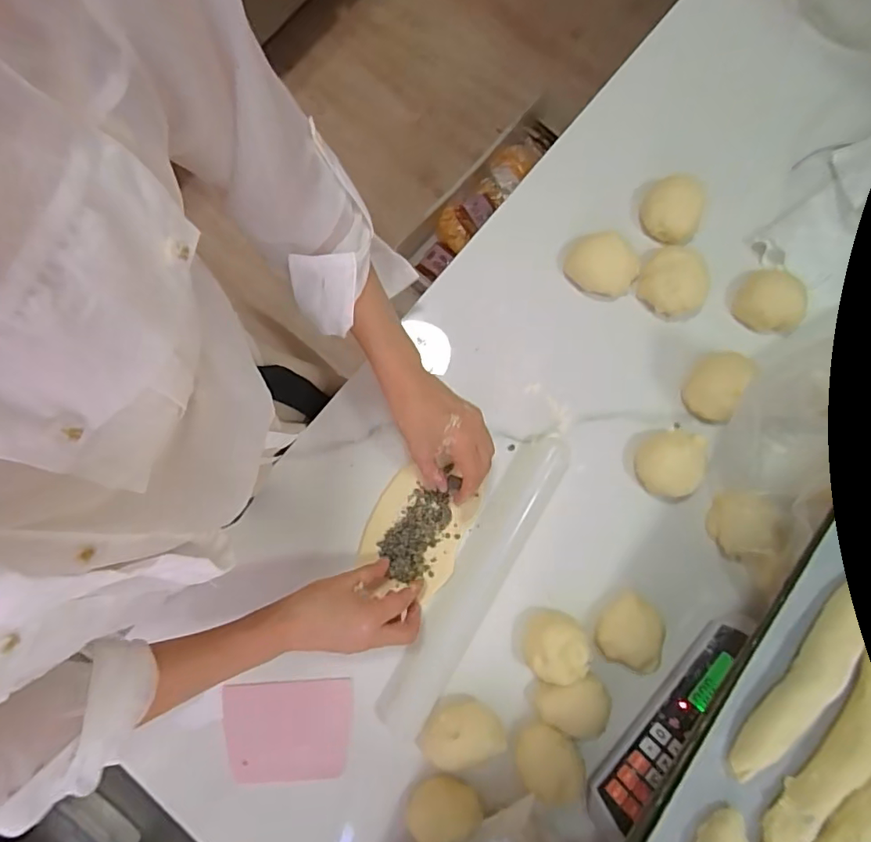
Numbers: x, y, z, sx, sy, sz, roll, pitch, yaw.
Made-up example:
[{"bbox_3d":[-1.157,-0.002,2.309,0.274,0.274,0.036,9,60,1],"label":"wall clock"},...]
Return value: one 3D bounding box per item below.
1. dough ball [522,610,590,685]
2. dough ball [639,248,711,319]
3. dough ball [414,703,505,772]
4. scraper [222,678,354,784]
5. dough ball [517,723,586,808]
[{"bbox_3d":[0.111,0.213,0.497,0.056,0.043,0.059,0,82,1],"label":"dough ball"},{"bbox_3d":[0.253,-0.149,0.552,0.069,0.032,0.066,0,82,1],"label":"dough ball"},{"bbox_3d":[0.024,0.295,0.495,0.079,0.029,0.051,-10,82,0],"label":"dough ball"},{"bbox_3d":[-0.142,0.304,0.513,0.121,0.009,0.092,-3,86,-1],"label":"scraper"},{"bbox_3d":[0.106,0.318,0.484,0.065,0.044,0.060,27,84,4],"label":"dough ball"}]

